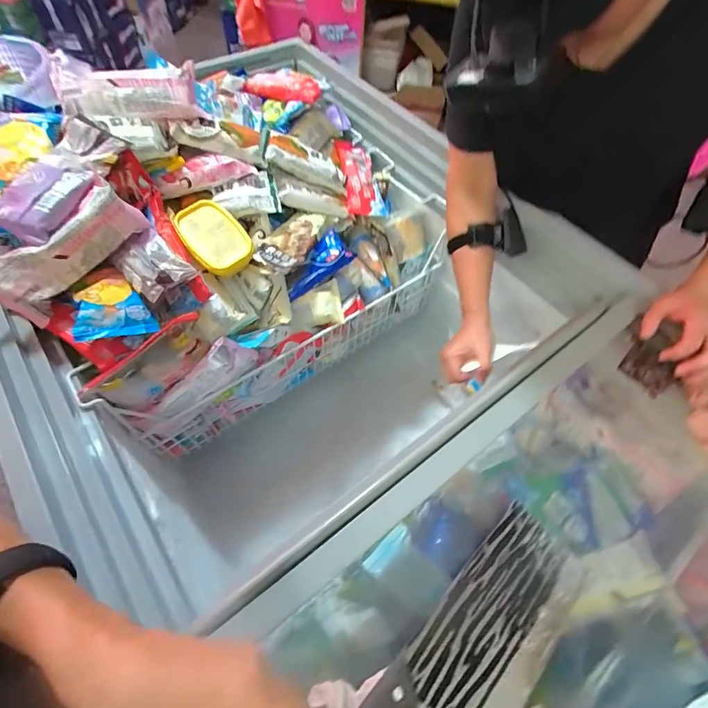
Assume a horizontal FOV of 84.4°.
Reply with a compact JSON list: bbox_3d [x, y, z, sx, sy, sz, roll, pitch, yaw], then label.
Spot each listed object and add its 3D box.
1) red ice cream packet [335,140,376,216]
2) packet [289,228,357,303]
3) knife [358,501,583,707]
[{"bbox_3d":[0.007,-0.339,0.742,0.063,0.030,0.174,-6,59,-7],"label":"red ice cream packet"},{"bbox_3d":[-0.062,-0.148,0.668,0.063,0.048,0.139,40,88,19],"label":"packet"},{"bbox_3d":[0.087,0.254,0.314,0.294,0.011,0.099,-28,64,-28],"label":"knife"}]

